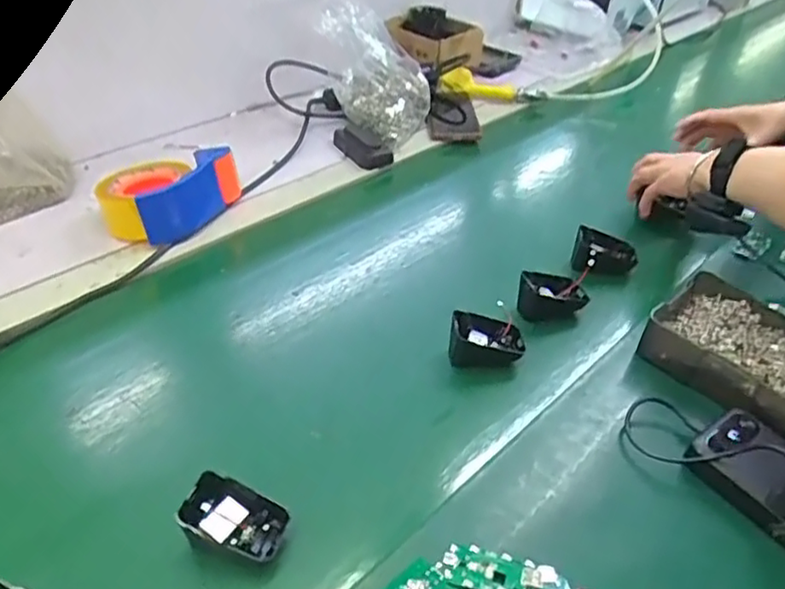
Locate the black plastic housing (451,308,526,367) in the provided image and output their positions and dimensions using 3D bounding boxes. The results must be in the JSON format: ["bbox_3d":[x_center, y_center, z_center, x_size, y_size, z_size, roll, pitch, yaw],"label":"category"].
[{"bbox_3d":[0.087,0.045,0.597,0.069,0.043,0.050,3,38,-3],"label":"black plastic housing"}]

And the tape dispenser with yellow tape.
[{"bbox_3d":[-0.261,-0.120,0.751,0.103,0.071,0.143,28,44,26],"label":"tape dispenser with yellow tape"}]

